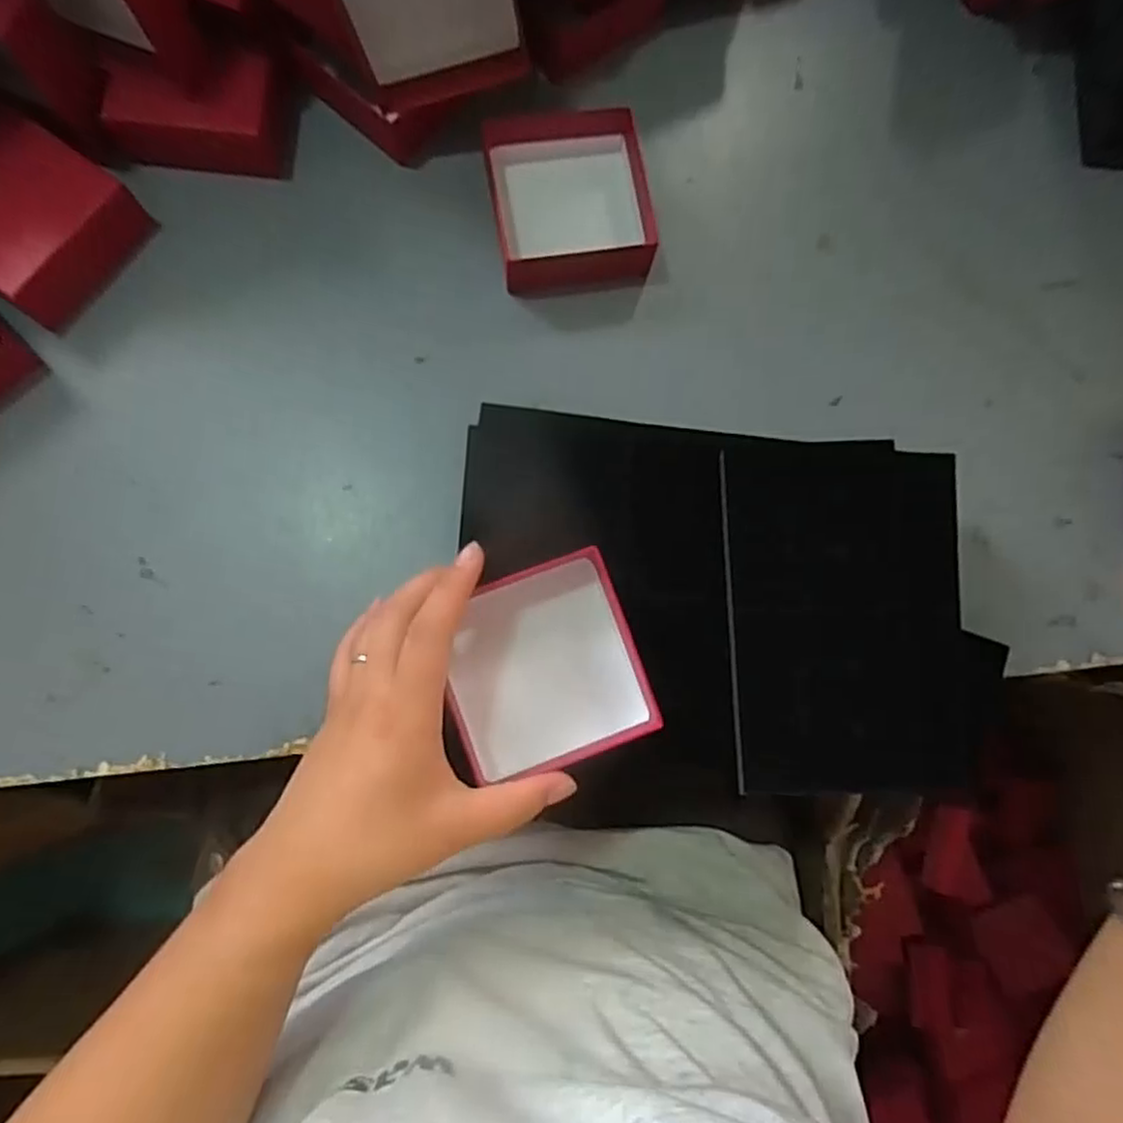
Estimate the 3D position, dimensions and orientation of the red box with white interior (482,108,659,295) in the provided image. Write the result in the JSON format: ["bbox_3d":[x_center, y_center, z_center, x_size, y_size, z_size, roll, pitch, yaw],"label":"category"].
[{"bbox_3d":[0.006,-0.209,0.409,0.086,0.035,0.091,-11,83,-4],"label":"red box with white interior"}]

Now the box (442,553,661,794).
[{"bbox_3d":[-0.008,0.049,0.326,0.088,0.028,0.092,-19,86,-6],"label":"box"}]

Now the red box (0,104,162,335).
[{"bbox_3d":[-0.293,-0.188,0.384,0.100,0.033,0.090,36,82,2],"label":"red box"}]

